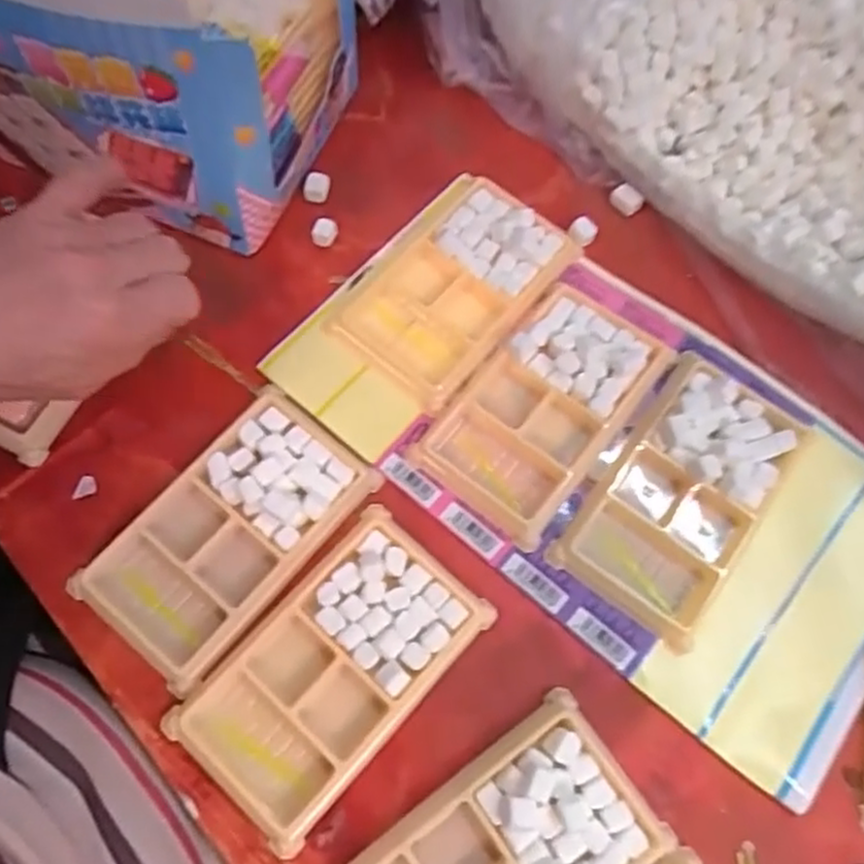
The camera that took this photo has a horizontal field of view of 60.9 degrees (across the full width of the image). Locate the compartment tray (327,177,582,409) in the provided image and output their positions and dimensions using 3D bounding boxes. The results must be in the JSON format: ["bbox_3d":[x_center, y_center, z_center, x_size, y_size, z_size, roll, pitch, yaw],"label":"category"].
[{"bbox_3d":[0.012,-0.083,0.414,0.081,0.011,0.134,38,72,12],"label":"compartment tray"}]

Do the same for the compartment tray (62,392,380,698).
[{"bbox_3d":[-0.099,0.047,0.357,0.074,0.016,0.135,39,73,12],"label":"compartment tray"}]

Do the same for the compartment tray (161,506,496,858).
[{"bbox_3d":[-0.045,0.109,0.337,0.078,0.013,0.136,40,73,13],"label":"compartment tray"}]

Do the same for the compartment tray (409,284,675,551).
[{"bbox_3d":[0.060,-0.014,0.386,0.079,0.013,0.134,37,72,11],"label":"compartment tray"}]

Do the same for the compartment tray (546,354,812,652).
[{"bbox_3d":[0.126,0.030,0.368,0.075,0.023,0.134,34,72,11],"label":"compartment tray"}]

